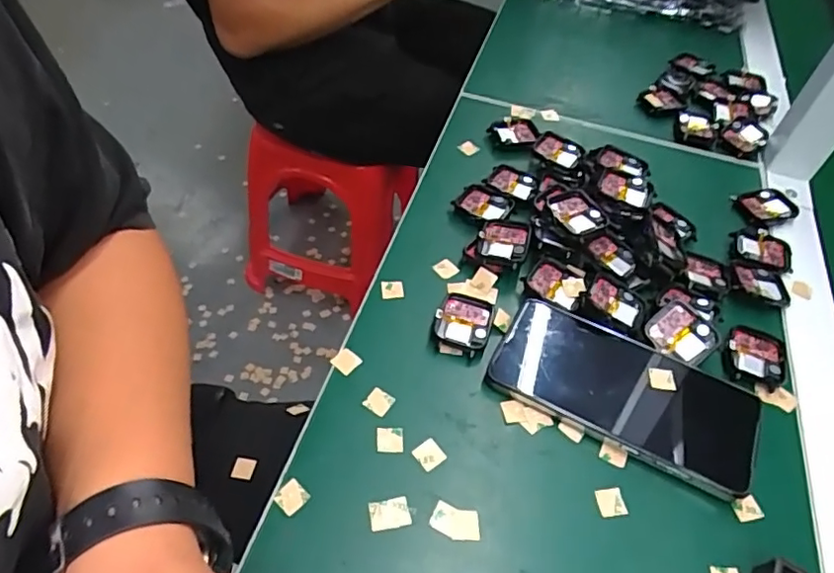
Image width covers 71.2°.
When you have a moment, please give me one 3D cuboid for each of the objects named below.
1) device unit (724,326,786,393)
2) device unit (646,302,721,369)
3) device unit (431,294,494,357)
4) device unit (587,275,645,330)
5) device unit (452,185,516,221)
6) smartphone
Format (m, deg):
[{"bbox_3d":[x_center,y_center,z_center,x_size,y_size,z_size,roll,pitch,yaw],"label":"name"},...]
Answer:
[{"bbox_3d":[0.231,0.048,0.399,0.039,0.009,0.043,20,51,13],"label":"device unit"},{"bbox_3d":[0.181,0.032,0.398,0.037,0.008,0.042,-43,70,-2],"label":"device unit"},{"bbox_3d":[0.032,0.026,0.398,0.037,0.011,0.041,15,50,8],"label":"device unit"},{"bbox_3d":[0.138,0.013,0.409,0.041,0.012,0.037,36,49,5],"label":"device unit"},{"bbox_3d":[0.056,-0.068,0.478,0.043,0.011,0.035,29,54,19],"label":"device unit"},{"bbox_3d":[0.131,0.067,0.373,0.159,0.014,0.079,24,52,15],"label":"smartphone"}]

